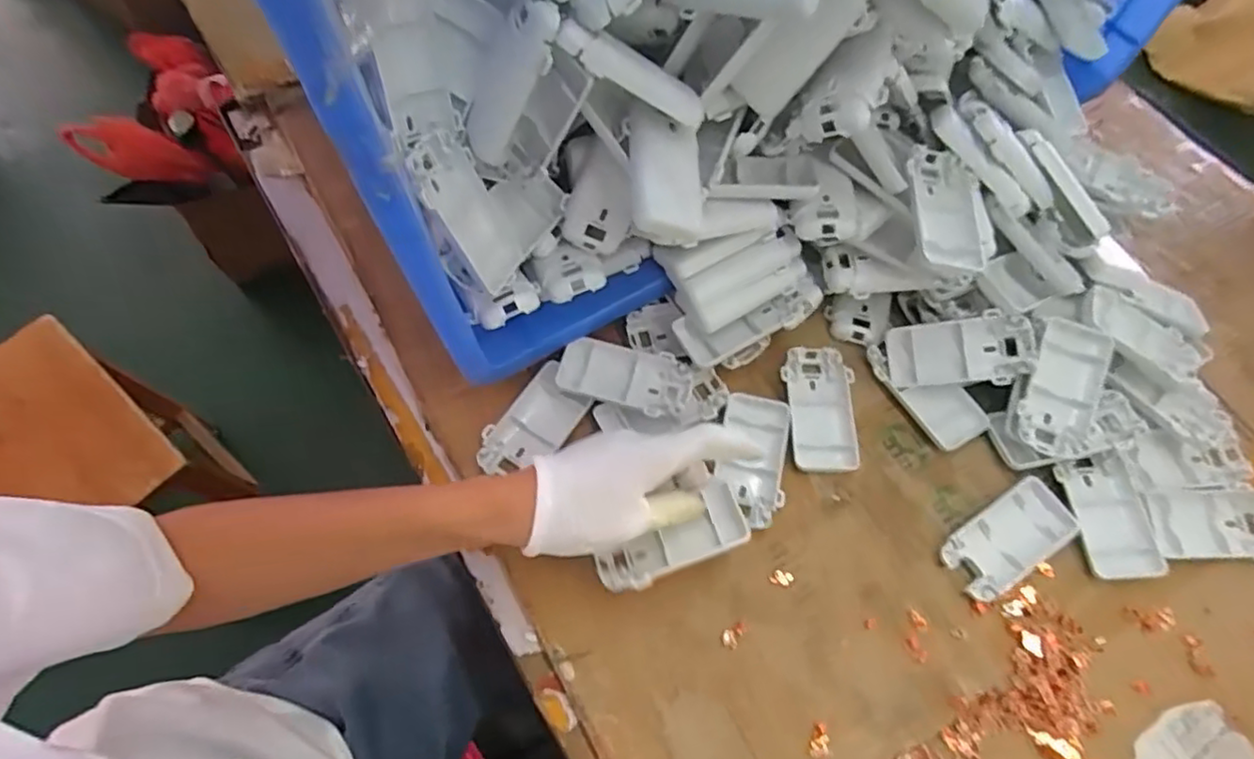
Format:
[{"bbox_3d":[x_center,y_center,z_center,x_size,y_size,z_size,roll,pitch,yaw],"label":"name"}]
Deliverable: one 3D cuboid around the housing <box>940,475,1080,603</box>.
[{"bbox_3d":[0.260,0.110,0.446,0.093,0.018,0.046,-29,70,-15],"label":"housing"}]

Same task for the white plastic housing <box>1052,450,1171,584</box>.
[{"bbox_3d":[0.336,0.096,0.456,0.050,0.014,0.086,-4,65,-5],"label":"white plastic housing"}]

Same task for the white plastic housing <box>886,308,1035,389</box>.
[{"bbox_3d":[0.248,-0.021,0.486,0.096,0.018,0.049,-8,91,23],"label":"white plastic housing"}]

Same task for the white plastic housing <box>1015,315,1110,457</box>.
[{"bbox_3d":[0.310,0.007,0.461,0.050,0.014,0.094,19,84,6],"label":"white plastic housing"}]

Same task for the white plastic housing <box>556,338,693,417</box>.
[{"bbox_3d":[-0.001,-0.001,0.483,0.096,0.016,0.048,16,65,4],"label":"white plastic housing"}]

